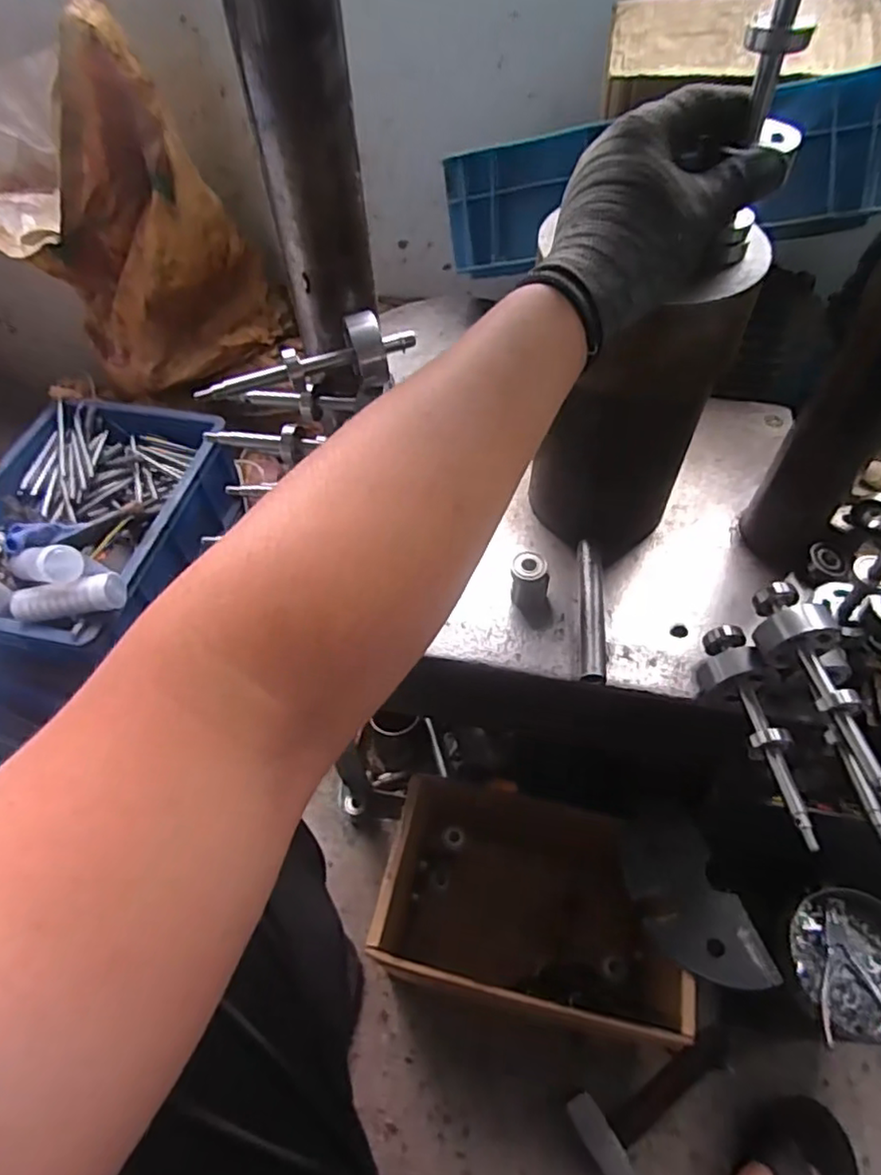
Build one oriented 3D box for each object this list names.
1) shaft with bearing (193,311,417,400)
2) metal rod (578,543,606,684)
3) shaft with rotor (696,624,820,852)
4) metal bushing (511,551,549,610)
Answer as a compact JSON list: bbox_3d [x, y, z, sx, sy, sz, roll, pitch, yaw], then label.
[{"bbox_3d":[-0.097,-0.165,0.455,0.154,0.035,0.032,-8,55,-4],"label":"shaft with bearing"},{"bbox_3d":[0.129,0.016,0.539,0.020,0.014,0.135,4,55,5],"label":"metal rod"},{"bbox_3d":[0.226,0.100,0.456,0.045,0.040,0.167,-5,54,-2],"label":"shaft with rotor"},{"bbox_3d":[0.077,-0.007,0.544,0.032,0.043,0.032,7,55,7],"label":"metal bushing"}]

